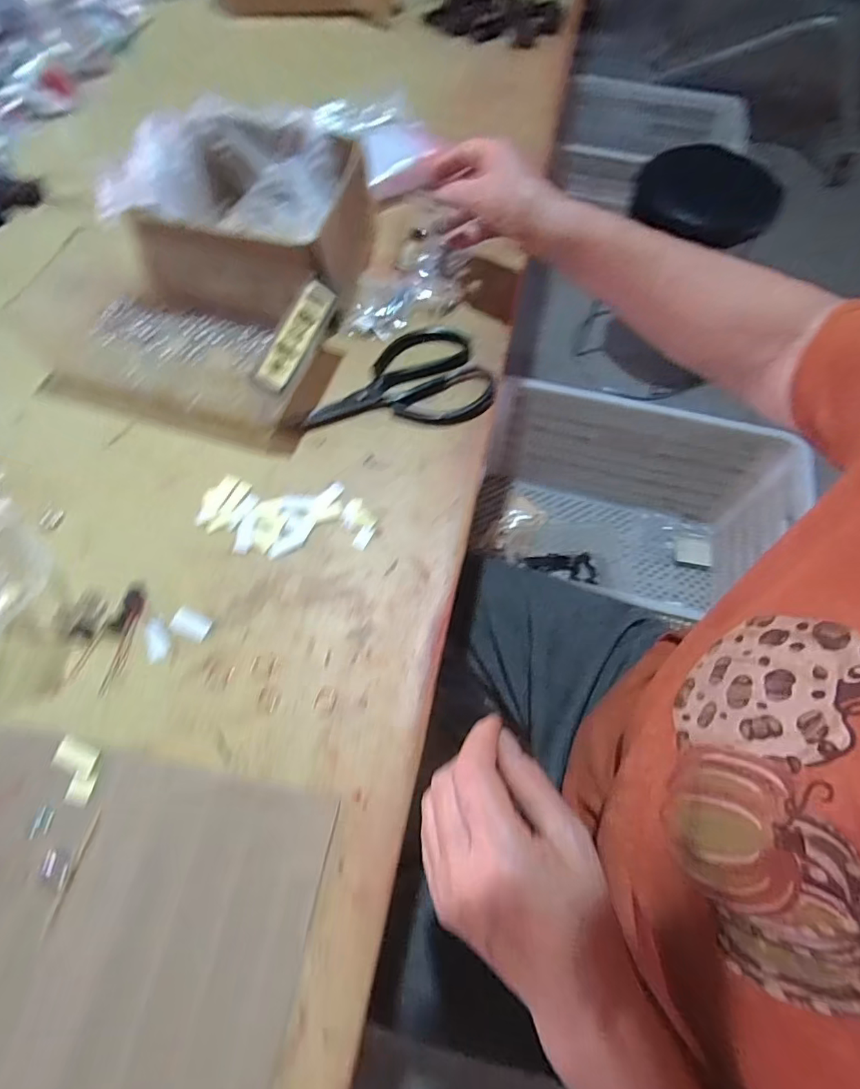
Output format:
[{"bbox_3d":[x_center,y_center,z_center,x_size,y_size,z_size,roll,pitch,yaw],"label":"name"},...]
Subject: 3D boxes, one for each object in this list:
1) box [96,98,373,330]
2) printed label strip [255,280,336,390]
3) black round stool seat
[{"bbox_3d":[-0.159,-0.324,0.492,0.188,0.093,0.213,14,65,6],"label":"box"},{"bbox_3d":[-0.105,-0.167,0.411,0.023,0.006,0.109,27,65,-17],"label":"printed label strip"},{"bbox_3d":[0.600,-0.785,1.142,0.300,0.080,0.267,5,63,2],"label":"black round stool seat"}]

